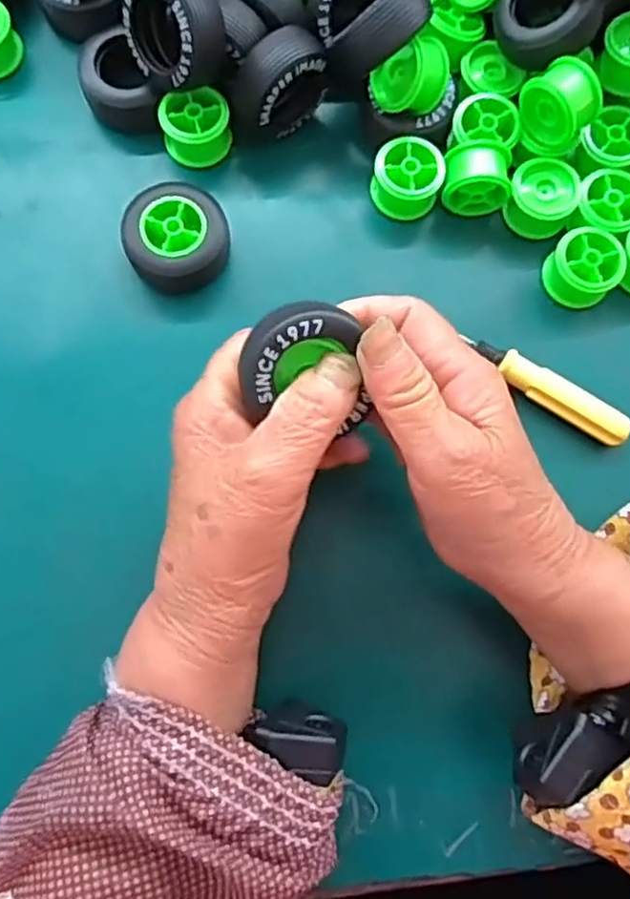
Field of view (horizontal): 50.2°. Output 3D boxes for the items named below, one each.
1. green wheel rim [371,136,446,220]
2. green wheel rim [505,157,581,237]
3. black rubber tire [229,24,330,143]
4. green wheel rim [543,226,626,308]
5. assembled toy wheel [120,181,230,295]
[{"bbox_3d":[0.046,-0.134,0.341,0.033,0.030,0.034,0,78,-1],"label":"green wheel rim"},{"bbox_3d":[0.115,-0.127,0.344,0.033,0.028,0.028,22,78,4],"label":"green wheel rim"},{"bbox_3d":[-0.018,-0.178,0.333,0.045,0.050,0.025,-40,81,-8],"label":"black rubber tire"},{"bbox_3d":[0.134,-0.091,0.337,0.033,0.024,0.034,0,78,-1],"label":"green wheel rim"},{"bbox_3d":[-0.067,-0.102,0.326,0.048,0.028,0.041,-21,79,-5],"label":"assembled toy wheel"}]

